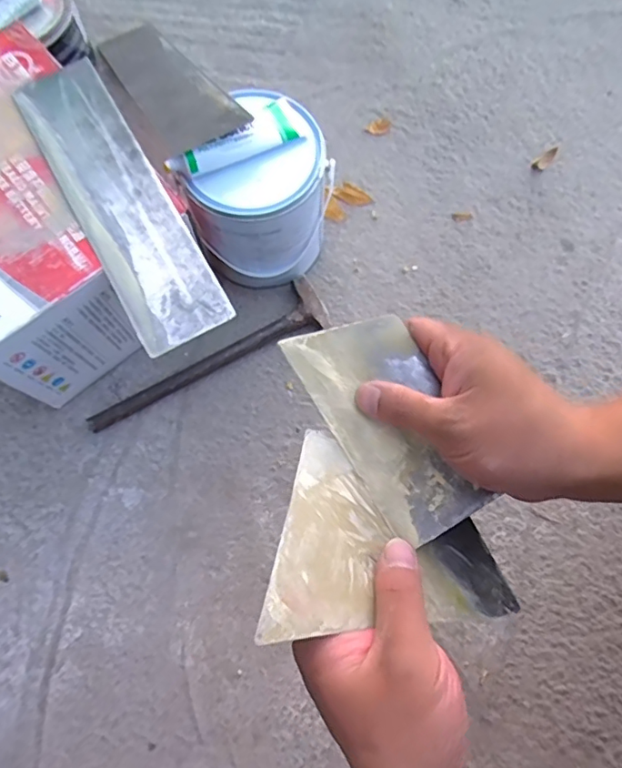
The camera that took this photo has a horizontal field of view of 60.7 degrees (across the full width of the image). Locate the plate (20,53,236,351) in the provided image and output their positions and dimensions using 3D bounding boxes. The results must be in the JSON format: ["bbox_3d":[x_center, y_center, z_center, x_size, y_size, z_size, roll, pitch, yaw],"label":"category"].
[{"bbox_3d":[-0.189,-0.184,0.523,0.088,0.008,0.333,-29,75,-7],"label":"plate"}]

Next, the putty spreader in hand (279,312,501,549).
[{"bbox_3d":[0.048,0.021,0.318,0.069,0.004,0.139,-29,78,-3],"label":"putty spreader in hand"}]

